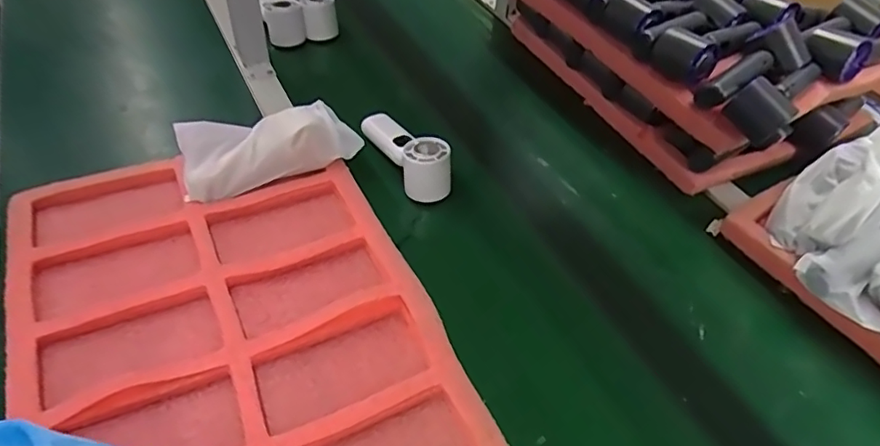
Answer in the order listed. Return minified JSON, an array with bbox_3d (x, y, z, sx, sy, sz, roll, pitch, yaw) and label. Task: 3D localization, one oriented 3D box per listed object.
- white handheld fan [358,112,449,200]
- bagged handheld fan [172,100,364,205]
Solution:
[{"bbox_3d":[-0.042,-0.094,0.689,0.056,0.055,0.158,-23,51,-25],"label":"white handheld fan"},{"bbox_3d":[-0.193,-0.087,0.640,0.191,0.069,0.080,-19,50,-22],"label":"bagged handheld fan"}]

